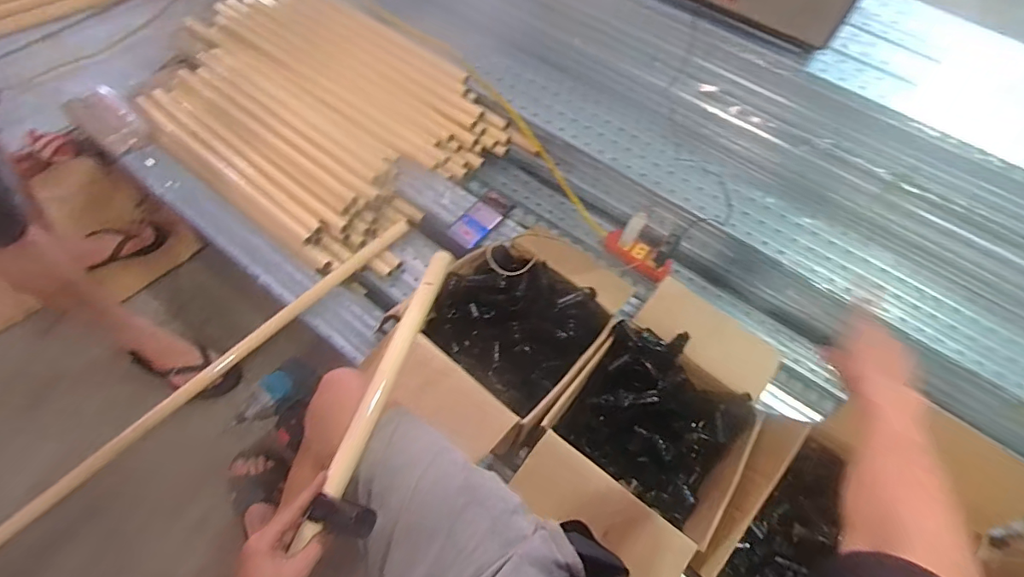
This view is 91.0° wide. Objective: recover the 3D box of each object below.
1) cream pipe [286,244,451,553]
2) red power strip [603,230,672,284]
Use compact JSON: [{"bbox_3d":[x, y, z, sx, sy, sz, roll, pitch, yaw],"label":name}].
[{"bbox_3d":[-0.160,0.115,0.626,0.029,0.027,0.374,20,69,7],"label":"cream pipe"},{"bbox_3d":[0.286,-0.077,1.151,0.166,0.044,0.059,30,63,12],"label":"red power strip"}]

